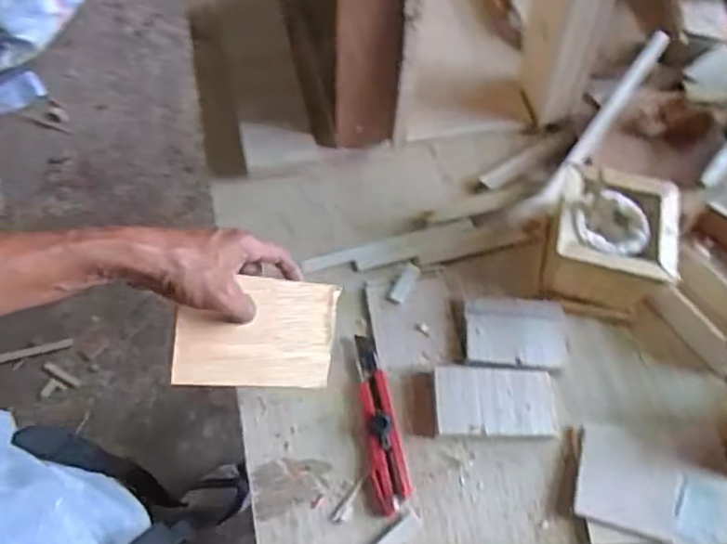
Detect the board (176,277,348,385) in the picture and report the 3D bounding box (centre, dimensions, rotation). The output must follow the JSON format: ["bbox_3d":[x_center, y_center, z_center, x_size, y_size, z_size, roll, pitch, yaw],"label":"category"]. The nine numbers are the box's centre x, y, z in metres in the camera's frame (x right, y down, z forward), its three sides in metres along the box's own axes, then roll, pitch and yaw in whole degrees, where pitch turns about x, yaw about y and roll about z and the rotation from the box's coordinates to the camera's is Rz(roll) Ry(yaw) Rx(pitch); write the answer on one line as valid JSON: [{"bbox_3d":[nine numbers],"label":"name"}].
[{"bbox_3d":[-0.090,0.052,0.569,0.145,0.009,0.093,7,85,-31],"label":"board"}]

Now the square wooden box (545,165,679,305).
[{"bbox_3d":[0.248,-0.031,0.682,0.114,0.096,0.113,11,63,3],"label":"square wooden box"}]

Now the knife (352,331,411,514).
[{"bbox_3d":[0.014,0.141,0.632,0.034,0.018,0.171,-10,64,-7],"label":"knife"}]

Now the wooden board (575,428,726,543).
[{"bbox_3d":[0.277,0.206,0.614,0.153,0.011,0.083,15,63,5],"label":"wooden board"}]

